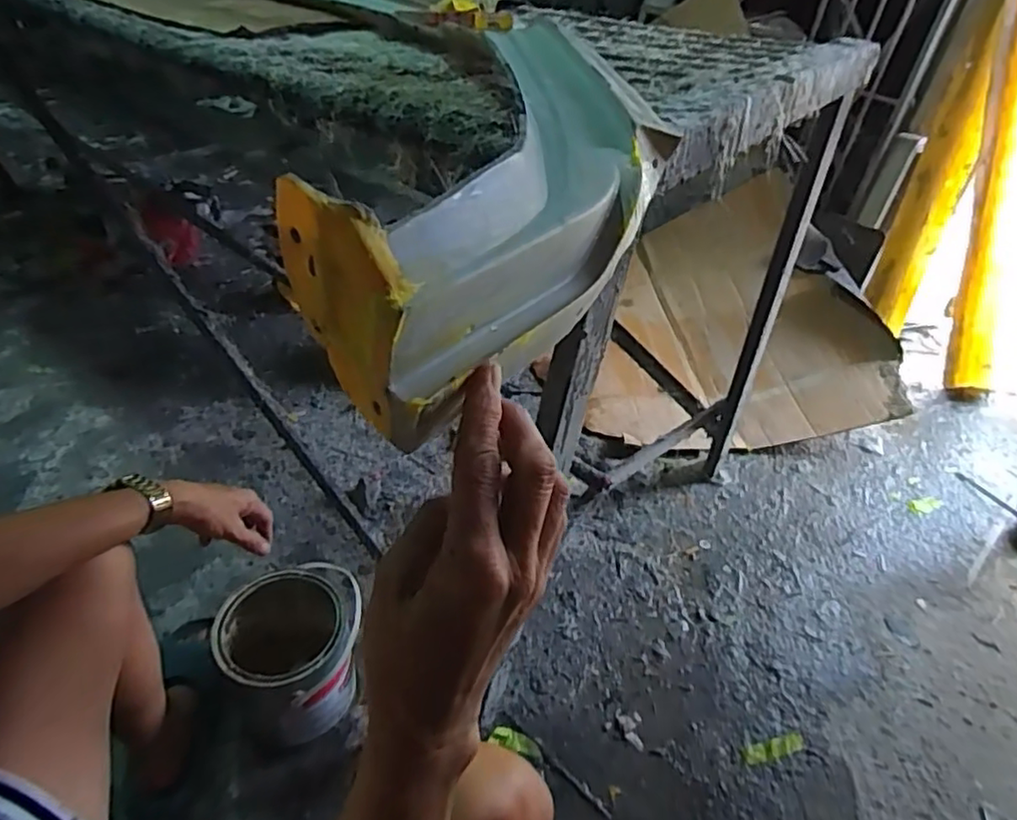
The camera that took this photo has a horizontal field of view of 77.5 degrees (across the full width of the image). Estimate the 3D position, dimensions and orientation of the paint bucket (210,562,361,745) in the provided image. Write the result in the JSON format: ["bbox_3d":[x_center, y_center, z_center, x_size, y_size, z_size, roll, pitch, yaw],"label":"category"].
[{"bbox_3d":[-0.303,0.345,0.874,0.162,0.179,0.167,2,44,-2],"label":"paint bucket"}]

